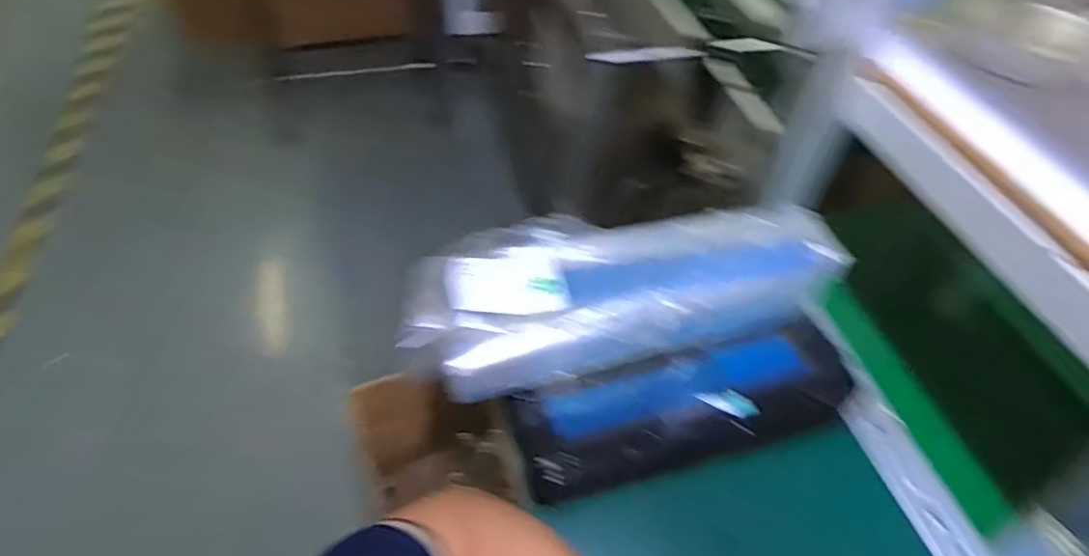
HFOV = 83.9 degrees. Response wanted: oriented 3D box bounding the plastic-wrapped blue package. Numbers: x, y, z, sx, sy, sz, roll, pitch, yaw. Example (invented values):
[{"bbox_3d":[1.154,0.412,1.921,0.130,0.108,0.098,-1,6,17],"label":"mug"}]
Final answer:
[{"bbox_3d":[0.061,0.003,0.500,0.350,0.090,0.099,-12,51,-14],"label":"plastic-wrapped blue package"}]

